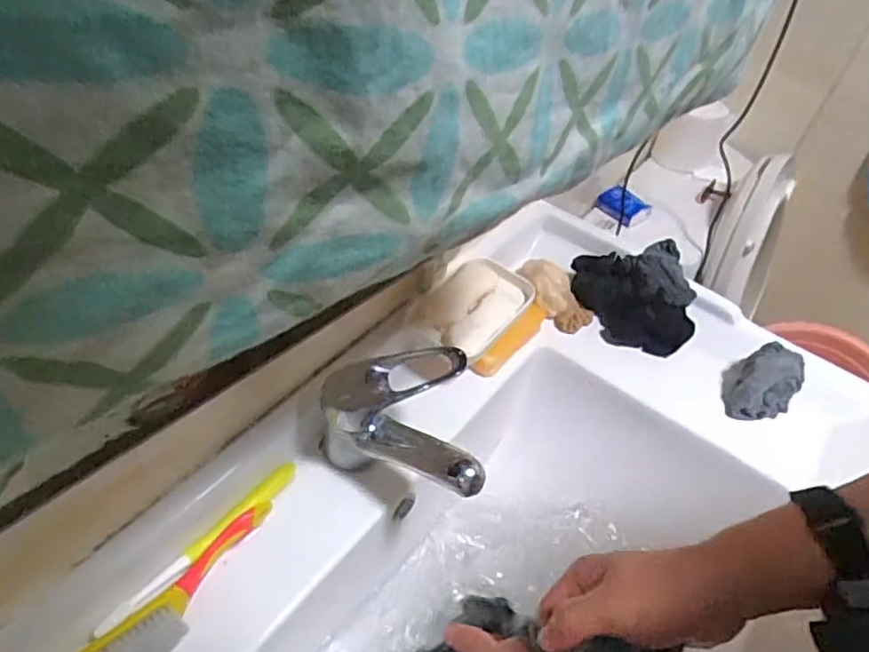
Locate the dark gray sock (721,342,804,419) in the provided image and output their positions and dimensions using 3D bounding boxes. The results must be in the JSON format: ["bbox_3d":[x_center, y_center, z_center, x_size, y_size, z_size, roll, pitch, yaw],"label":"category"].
[{"bbox_3d":[0.336,0.057,0.628,0.065,0.058,0.075,34,52,22],"label":"dark gray sock"}]

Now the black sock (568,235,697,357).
[{"bbox_3d":[0.222,-0.032,0.683,0.120,0.083,0.091,2,47,-5],"label":"black sock"}]

